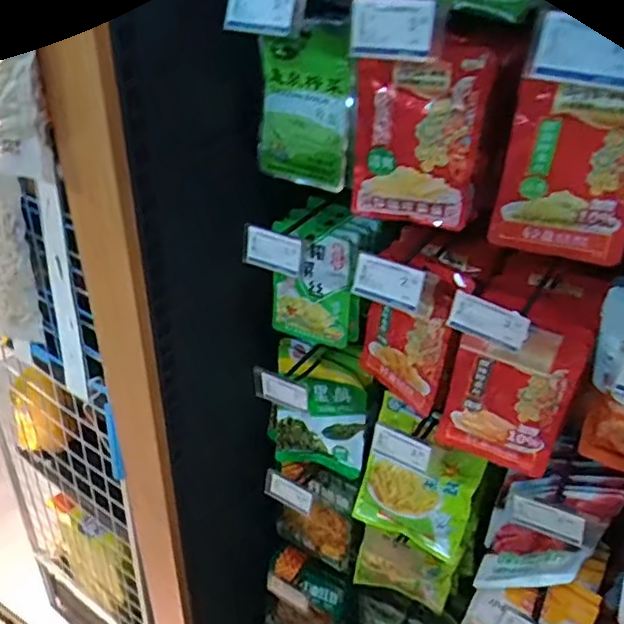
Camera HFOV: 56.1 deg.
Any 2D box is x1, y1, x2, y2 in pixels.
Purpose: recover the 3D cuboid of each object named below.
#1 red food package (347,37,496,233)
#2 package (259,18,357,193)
[{"bbox_3d":[0.098,-0.162,0.552,0.119,0.170,0.021,9,35,13],"label":"red food package"},{"bbox_3d":[-0.009,-0.212,0.608,0.101,0.163,0.027,18,36,20],"label":"package"}]

